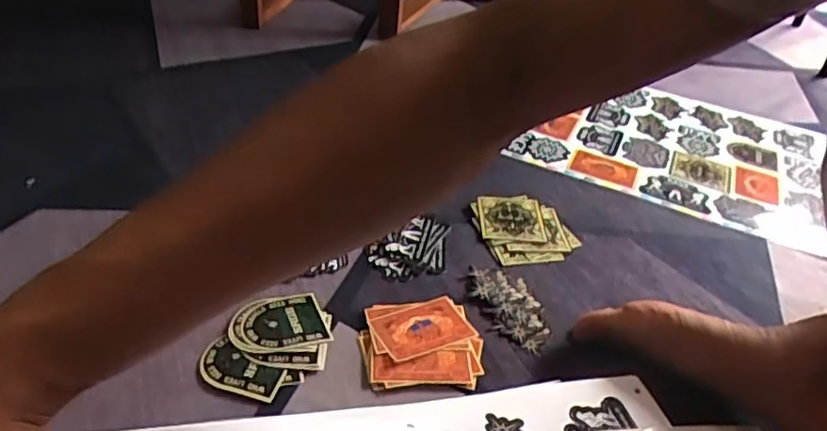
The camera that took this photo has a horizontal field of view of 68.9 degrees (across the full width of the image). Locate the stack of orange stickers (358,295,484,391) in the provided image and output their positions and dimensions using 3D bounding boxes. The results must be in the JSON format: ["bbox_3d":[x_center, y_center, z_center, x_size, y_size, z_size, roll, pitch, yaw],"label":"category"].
[{"bbox_3d":[0.006,0.102,0.499,0.096,0.006,0.090,-3,39,-13],"label":"stack of orange stickers"}]

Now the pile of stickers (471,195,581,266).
[{"bbox_3d":[0.116,0.011,0.633,0.094,0.012,0.096,-9,40,-19],"label":"pile of stickers"}]

